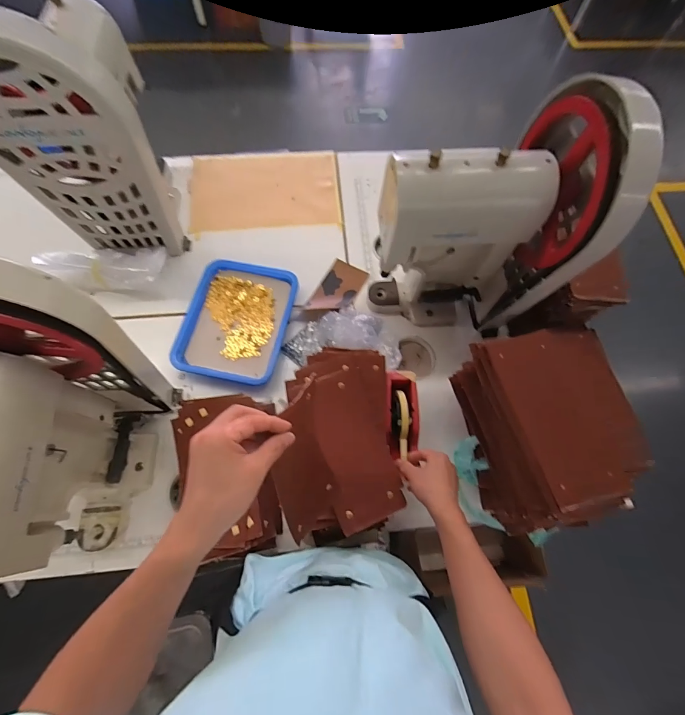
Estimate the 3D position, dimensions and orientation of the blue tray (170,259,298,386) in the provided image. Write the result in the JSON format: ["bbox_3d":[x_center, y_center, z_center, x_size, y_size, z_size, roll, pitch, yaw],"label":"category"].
[{"bbox_3d":[-0.234,-0.083,0.825,0.221,0.060,0.275,11,68,2],"label":"blue tray"}]

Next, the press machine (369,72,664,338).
[{"bbox_3d":[0.244,-0.251,0.665,0.318,0.472,0.237,7,68,0],"label":"press machine"}]

